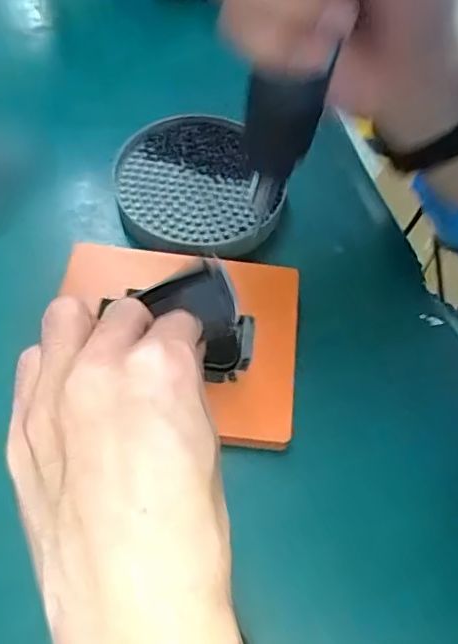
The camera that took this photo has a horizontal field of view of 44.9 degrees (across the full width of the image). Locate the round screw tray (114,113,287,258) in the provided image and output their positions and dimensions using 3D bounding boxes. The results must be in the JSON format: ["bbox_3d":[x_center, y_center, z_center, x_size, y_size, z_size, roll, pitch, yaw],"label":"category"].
[{"bbox_3d":[-0.023,-0.092,0.374,0.104,0.015,0.115,-15,63,-12],"label":"round screw tray"}]

